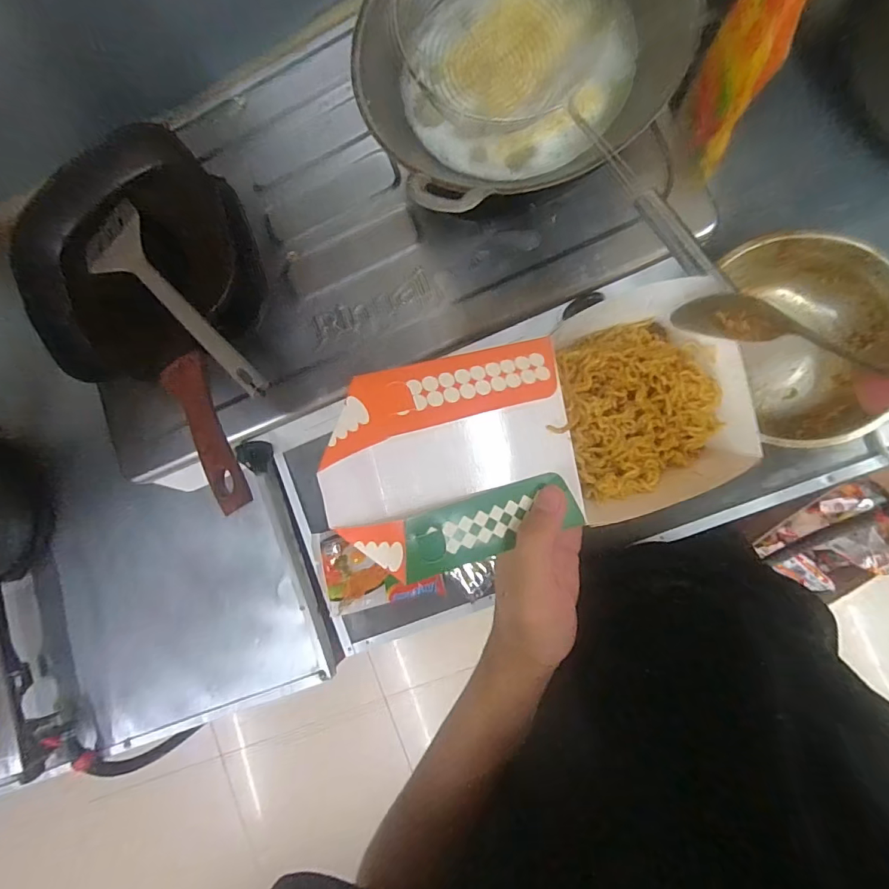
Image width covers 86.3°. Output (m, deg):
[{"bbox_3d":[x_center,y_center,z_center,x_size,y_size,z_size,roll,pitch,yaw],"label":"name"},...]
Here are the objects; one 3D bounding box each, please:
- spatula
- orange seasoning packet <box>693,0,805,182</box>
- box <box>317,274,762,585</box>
[{"bbox_3d":[-0.278,-0.133,0.479,0.072,0.025,0.266,-41,81,5],"label":"spatula"},{"bbox_3d":[0.245,-0.324,0.392,0.035,0.162,0.123,15,89,10],"label":"orange seasoning packet"},{"bbox_3d":[0.059,-0.011,0.259,0.247,0.047,0.124,-16,83,-21],"label":"box"}]

